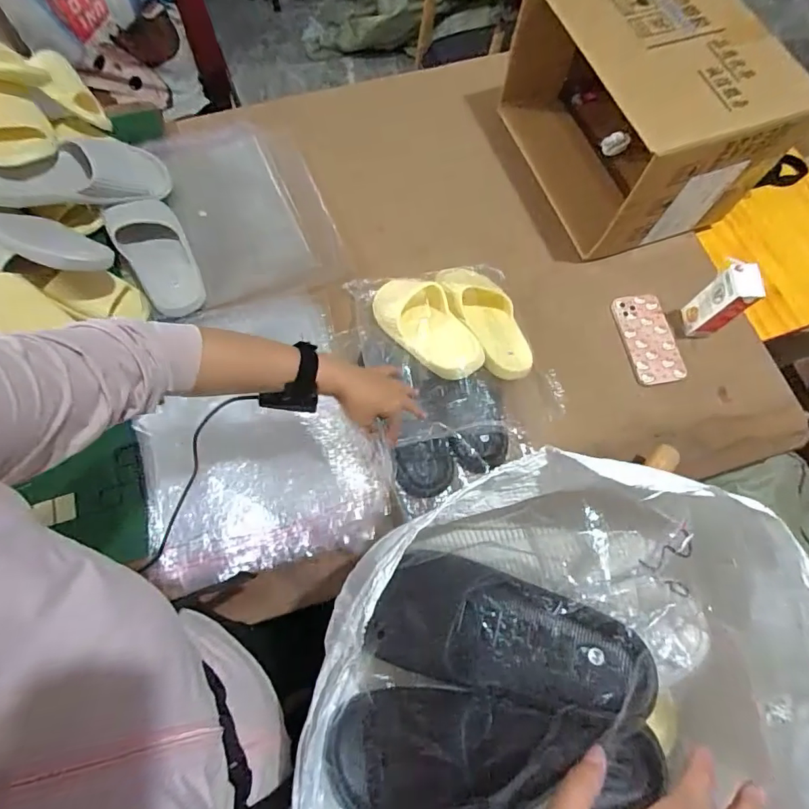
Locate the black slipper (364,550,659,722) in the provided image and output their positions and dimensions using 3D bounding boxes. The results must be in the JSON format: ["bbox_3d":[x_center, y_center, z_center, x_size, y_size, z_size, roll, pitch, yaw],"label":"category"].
[{"bbox_3d":[0.090,0.210,0.419,0.231,0.068,0.102,17,70,5],"label":"black slipper"}]

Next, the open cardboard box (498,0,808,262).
[{"bbox_3d":[0.376,-0.508,0.806,0.289,0.244,0.410,-17,71,-7],"label":"open cardboard box"}]

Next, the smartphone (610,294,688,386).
[{"bbox_3d":[0.406,-0.109,0.788,0.086,0.017,0.156,-11,70,-5],"label":"smartphone"}]

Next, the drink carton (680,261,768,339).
[{"bbox_3d":[0.492,-0.158,0.747,0.046,0.145,0.058,1,70,-1],"label":"drink carton"}]

